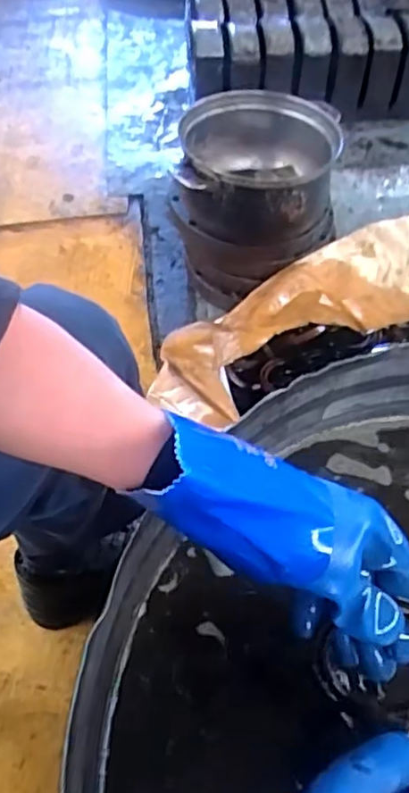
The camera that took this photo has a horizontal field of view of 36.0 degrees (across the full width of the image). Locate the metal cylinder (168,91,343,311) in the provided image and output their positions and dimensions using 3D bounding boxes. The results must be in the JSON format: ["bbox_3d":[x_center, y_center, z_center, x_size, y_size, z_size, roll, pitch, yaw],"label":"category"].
[{"bbox_3d":[0.080,-0.290,0.990,0.227,0.278,0.216,2,53,4],"label":"metal cylinder"}]

